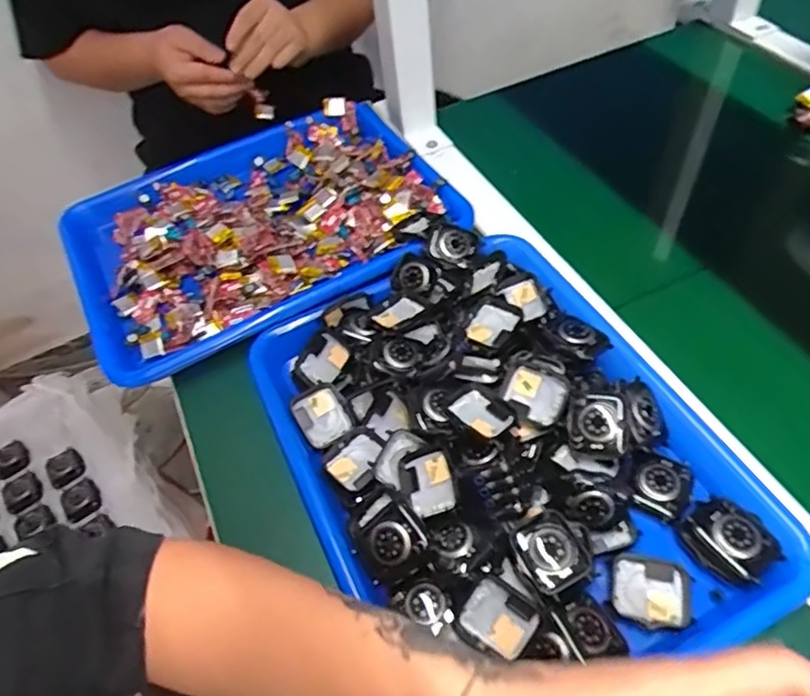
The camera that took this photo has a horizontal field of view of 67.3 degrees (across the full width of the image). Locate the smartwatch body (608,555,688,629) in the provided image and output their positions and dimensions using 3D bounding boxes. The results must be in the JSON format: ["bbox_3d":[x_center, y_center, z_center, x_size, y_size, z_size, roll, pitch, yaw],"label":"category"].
[{"bbox_3d":[0.141,0.140,0.350,0.043,0.004,0.038,6,54,13],"label":"smartwatch body"}]

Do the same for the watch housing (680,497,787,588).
[{"bbox_3d":[0.191,0.114,0.358,0.047,0.020,0.038,35,65,29],"label":"watch housing"}]

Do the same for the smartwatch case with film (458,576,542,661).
[{"bbox_3d":[0.052,0.149,0.334,0.037,0.008,0.034,32,87,15],"label":"smartwatch case with film"}]

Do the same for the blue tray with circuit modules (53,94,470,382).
[{"bbox_3d":[-0.141,-0.115,0.583,0.348,0.047,0.264,-27,54,-12],"label":"blue tray with circuit modules"}]

